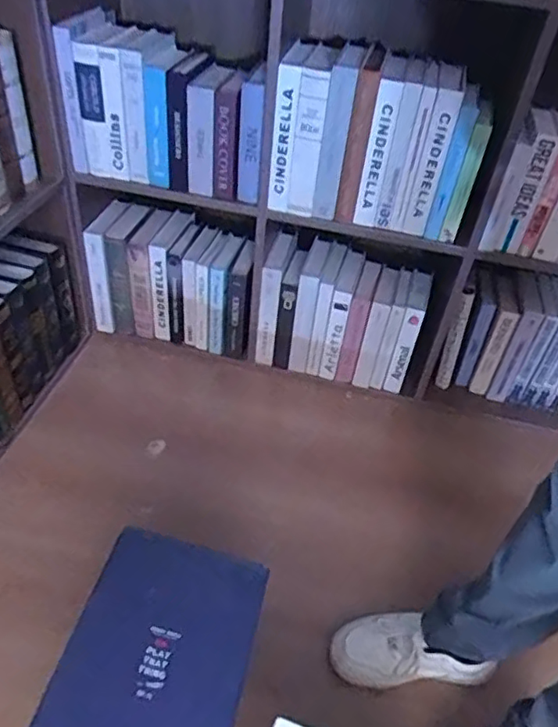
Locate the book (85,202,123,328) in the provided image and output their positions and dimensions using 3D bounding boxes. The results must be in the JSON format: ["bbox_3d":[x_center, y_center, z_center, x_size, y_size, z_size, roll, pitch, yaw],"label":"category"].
[{"bbox_3d":[-0.393,-0.221,1.354,0.042,0.271,0.153,12,42,5],"label":"book"}]

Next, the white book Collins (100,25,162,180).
[{"bbox_3d":[-0.309,-0.495,1.100,0.086,0.239,0.168,8,42,1],"label":"white book Collins"}]

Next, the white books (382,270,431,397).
[{"bbox_3d":[0.289,-0.068,1.308,0.039,0.235,0.144,16,42,10],"label":"white books"}]

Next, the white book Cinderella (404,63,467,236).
[{"bbox_3d":[0.277,-0.376,1.041,0.040,0.256,0.126,14,42,8],"label":"white book Cinderella"}]

